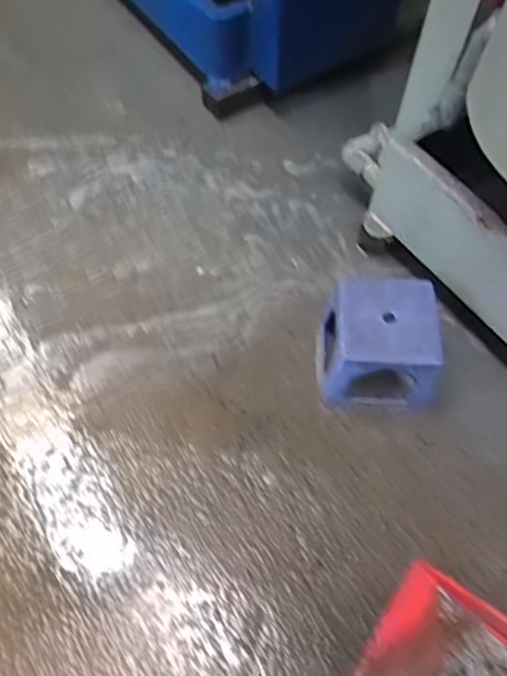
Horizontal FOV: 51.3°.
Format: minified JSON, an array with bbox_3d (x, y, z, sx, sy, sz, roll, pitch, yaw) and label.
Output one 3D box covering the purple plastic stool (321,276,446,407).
[{"bbox_3d":[0.292,0.014,1.221,0.254,0.236,0.214,1,60,-1],"label":"purple plastic stool"}]

